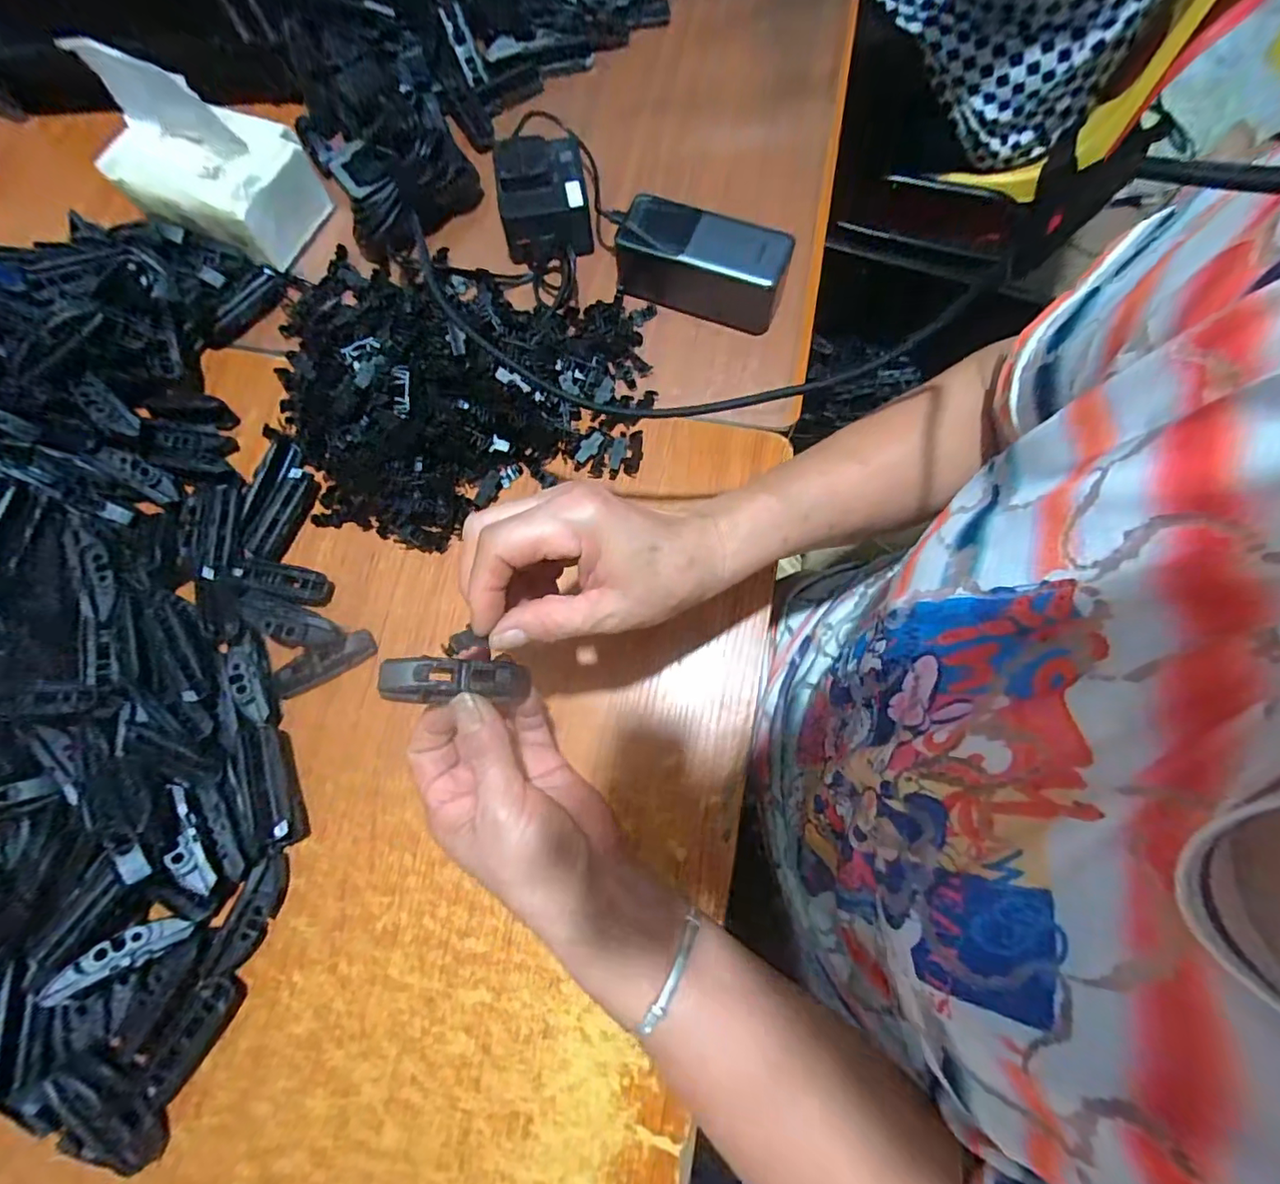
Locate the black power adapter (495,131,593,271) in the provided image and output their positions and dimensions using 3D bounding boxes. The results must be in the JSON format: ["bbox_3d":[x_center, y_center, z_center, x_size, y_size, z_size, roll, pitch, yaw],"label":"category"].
[{"bbox_3d":[-0.079,-0.319,0.451,0.070,0.051,0.076,-12,76,-2],"label":"black power adapter"}]

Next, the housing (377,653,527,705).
[{"bbox_3d":[-0.090,0.044,0.277,0.071,0.015,0.020,4,74,-23],"label":"housing"}]

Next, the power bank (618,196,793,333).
[{"bbox_3d":[0.046,-0.251,0.430,0.129,0.050,0.058,20,76,7],"label":"power bank"}]

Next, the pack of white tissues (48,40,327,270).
[{"bbox_3d":[-0.349,-0.348,0.435,0.141,0.105,0.093,18,75,7],"label":"pack of white tissues"}]

